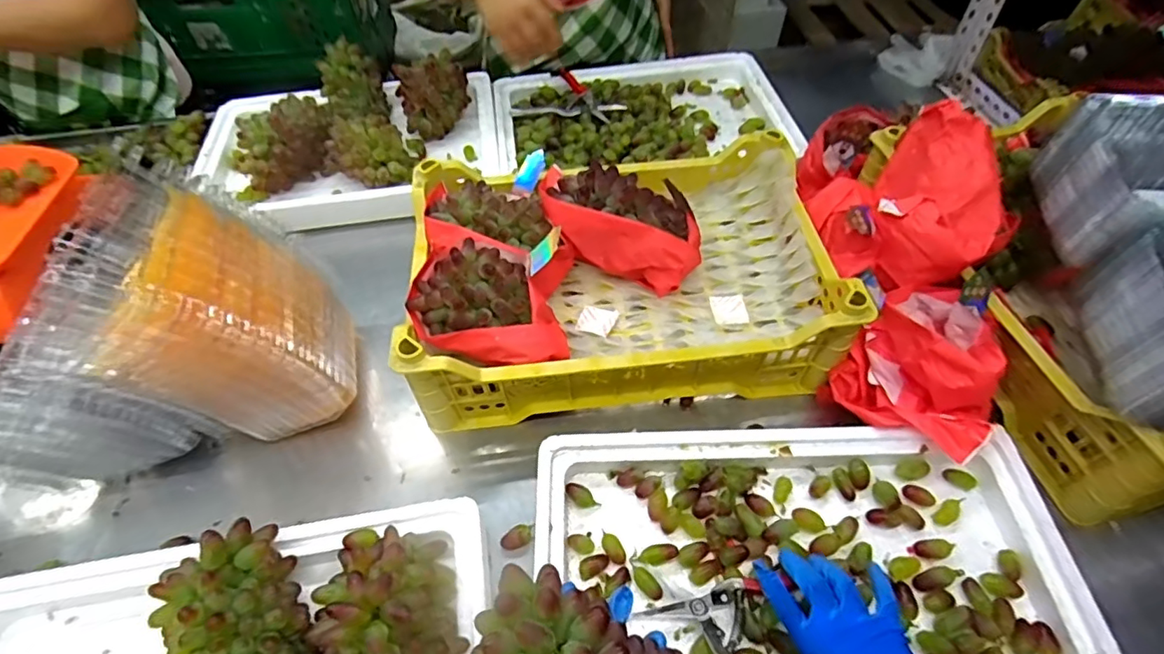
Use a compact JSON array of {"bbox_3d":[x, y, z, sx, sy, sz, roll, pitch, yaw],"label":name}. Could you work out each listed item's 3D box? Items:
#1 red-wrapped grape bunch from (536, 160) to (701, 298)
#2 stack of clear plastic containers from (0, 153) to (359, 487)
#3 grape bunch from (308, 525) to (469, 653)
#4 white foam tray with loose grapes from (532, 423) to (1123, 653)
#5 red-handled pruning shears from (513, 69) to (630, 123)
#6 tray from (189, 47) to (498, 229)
[{"bbox_3d":[0.042,-0.127,0.658,0.203,0.076,0.109,23,57,18],"label":"red-wrapped grape bunch"},{"bbox_3d":[-0.399,0.004,0.531,0.288,0.221,0.160,-14,53,-8],"label":"stack of clear plastic containers"},{"bbox_3d":[-0.153,0.226,0.433,0.108,0.063,0.166,-19,54,-12],"label":"grape bunch"},{"bbox_3d":[0.183,0.223,0.470,0.443,0.043,0.306,-4,52,-1],"label":"white foam tray with loose grapes"},{"bbox_3d":[-0.014,-0.357,0.900,0.153,0.021,0.129,30,59,22],"label":"red-handled pruning shears"},{"bbox_3d":[-0.354,-0.294,0.861,0.440,0.102,0.284,-11,53,-6],"label":"tray"}]

